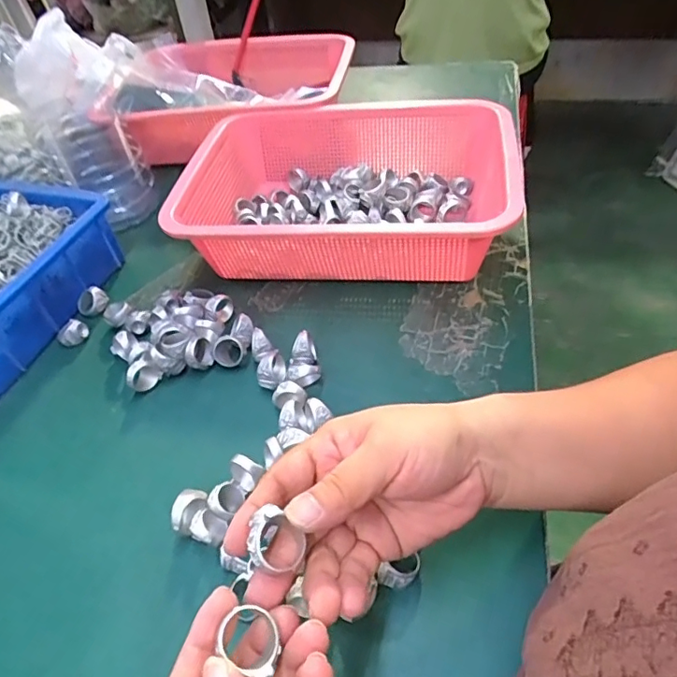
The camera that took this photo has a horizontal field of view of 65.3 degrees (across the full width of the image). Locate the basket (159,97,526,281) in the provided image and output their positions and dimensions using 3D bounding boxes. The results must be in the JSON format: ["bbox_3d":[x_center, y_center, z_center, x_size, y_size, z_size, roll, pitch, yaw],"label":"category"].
[{"bbox_3d":[0.008,-0.138,0.512,0.296,0.085,0.223,3,46,10],"label":"basket"}]

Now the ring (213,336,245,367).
[{"bbox_3d":[-0.089,0.011,0.429,0.024,0.010,0.024,-45,90,1],"label":"ring"}]

